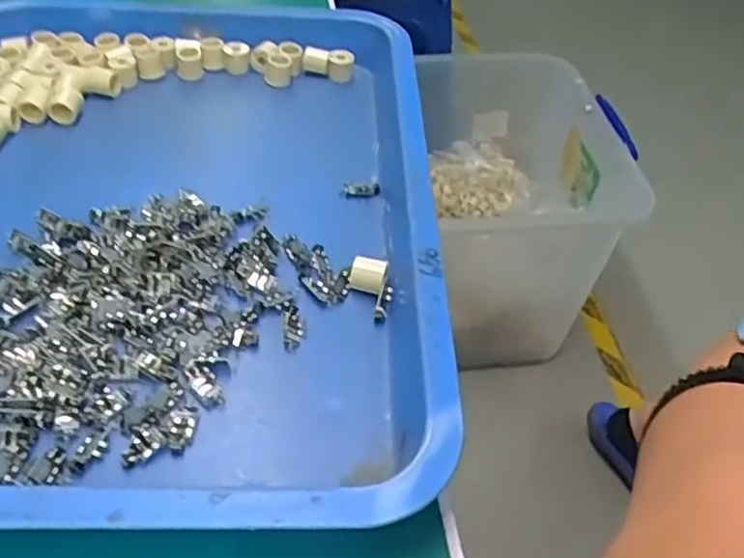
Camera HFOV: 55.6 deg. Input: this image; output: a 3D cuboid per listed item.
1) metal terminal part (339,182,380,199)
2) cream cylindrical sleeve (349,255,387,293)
[{"bbox_3d":[-0.008,-0.058,0.463,0.026,0.010,0.010,0,48,-3],"label":"metal terminal part"},{"bbox_3d":[-0.002,-0.002,0.398,0.020,0.012,0.018,6,45,2],"label":"cream cylindrical sleeve"}]

